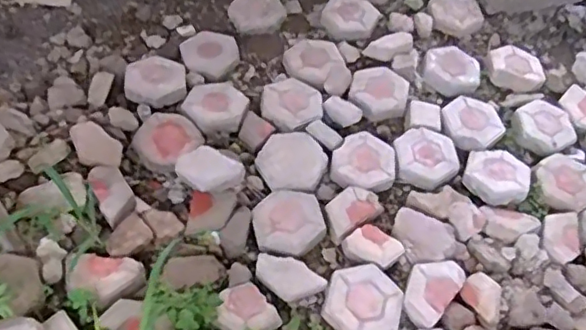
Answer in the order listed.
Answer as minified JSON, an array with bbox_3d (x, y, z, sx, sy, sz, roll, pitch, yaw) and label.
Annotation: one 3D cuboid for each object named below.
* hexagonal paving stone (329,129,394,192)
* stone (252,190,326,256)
[{"bbox_3d":[0.225,-0.007,1.865,0.195,0.060,0.203,13,61,-1],"label":"hexagonal paving stone"},{"bbox_3d":[-0.014,0.161,1.679,0.201,0.050,0.212,-9,55,-12],"label":"stone"}]

